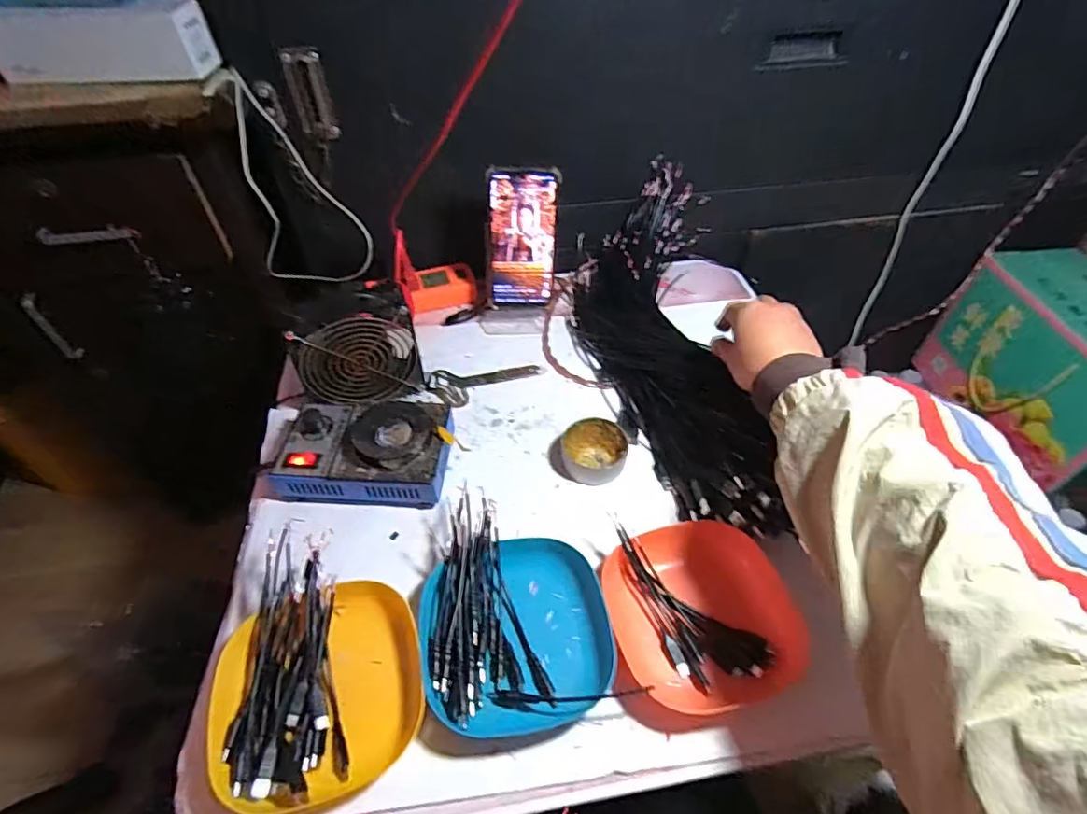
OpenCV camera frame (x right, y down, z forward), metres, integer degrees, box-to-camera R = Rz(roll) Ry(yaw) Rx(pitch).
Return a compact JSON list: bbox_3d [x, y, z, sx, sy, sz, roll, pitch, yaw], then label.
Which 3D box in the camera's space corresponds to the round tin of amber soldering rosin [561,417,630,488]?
[{"bbox_3d":[0.051,0.041,0.545,0.061,0.024,0.058,0,49,0],"label":"round tin of amber soldering rosin"}]

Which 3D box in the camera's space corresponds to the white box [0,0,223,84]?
[{"bbox_3d":[-0.419,-0.338,0.514,0.202,0.055,0.058,2,49,1],"label":"white box"}]

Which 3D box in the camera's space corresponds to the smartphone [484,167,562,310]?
[{"bbox_3d":[-0.026,-0.190,0.640,0.078,0.163,0.009,1,37,-5],"label":"smartphone"}]

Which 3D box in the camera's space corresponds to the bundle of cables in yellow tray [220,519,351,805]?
[{"bbox_3d":[-0.187,0.183,0.405,0.075,0.041,0.180,-11,50,-10],"label":"bundle of cables in yellow tray"}]

